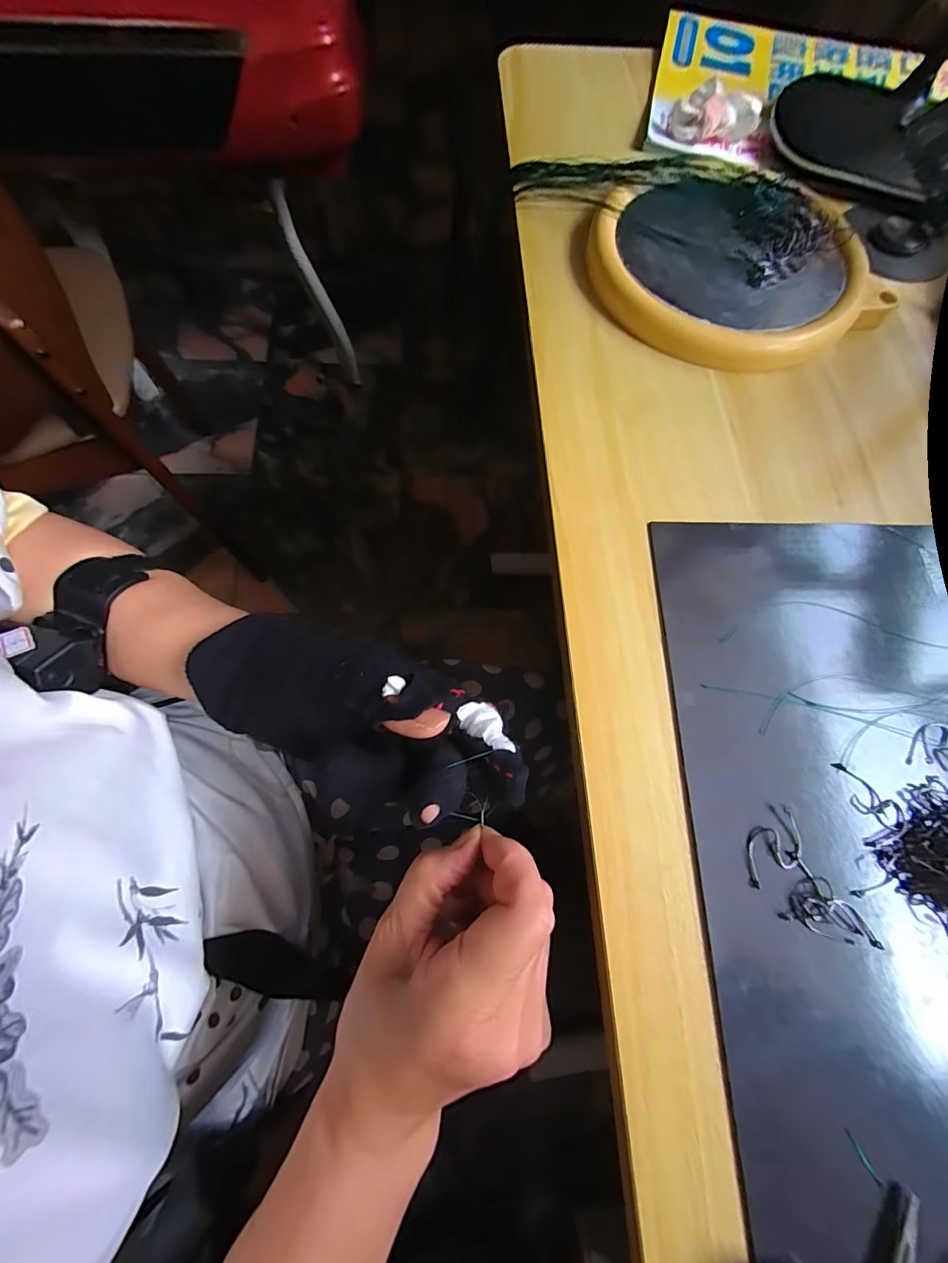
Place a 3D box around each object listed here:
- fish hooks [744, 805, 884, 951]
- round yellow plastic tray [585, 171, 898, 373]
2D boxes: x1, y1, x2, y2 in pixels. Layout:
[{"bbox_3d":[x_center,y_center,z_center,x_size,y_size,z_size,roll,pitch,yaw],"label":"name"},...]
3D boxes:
[{"bbox_3d":[0.140,0.111,0.186,0.033,0.004,0.057,-26,75,-8],"label":"fish hooks"},{"bbox_3d":[0.168,-0.245,0.292,0.176,0.019,0.157,-16,74,-5],"label":"round yellow plastic tray"}]

